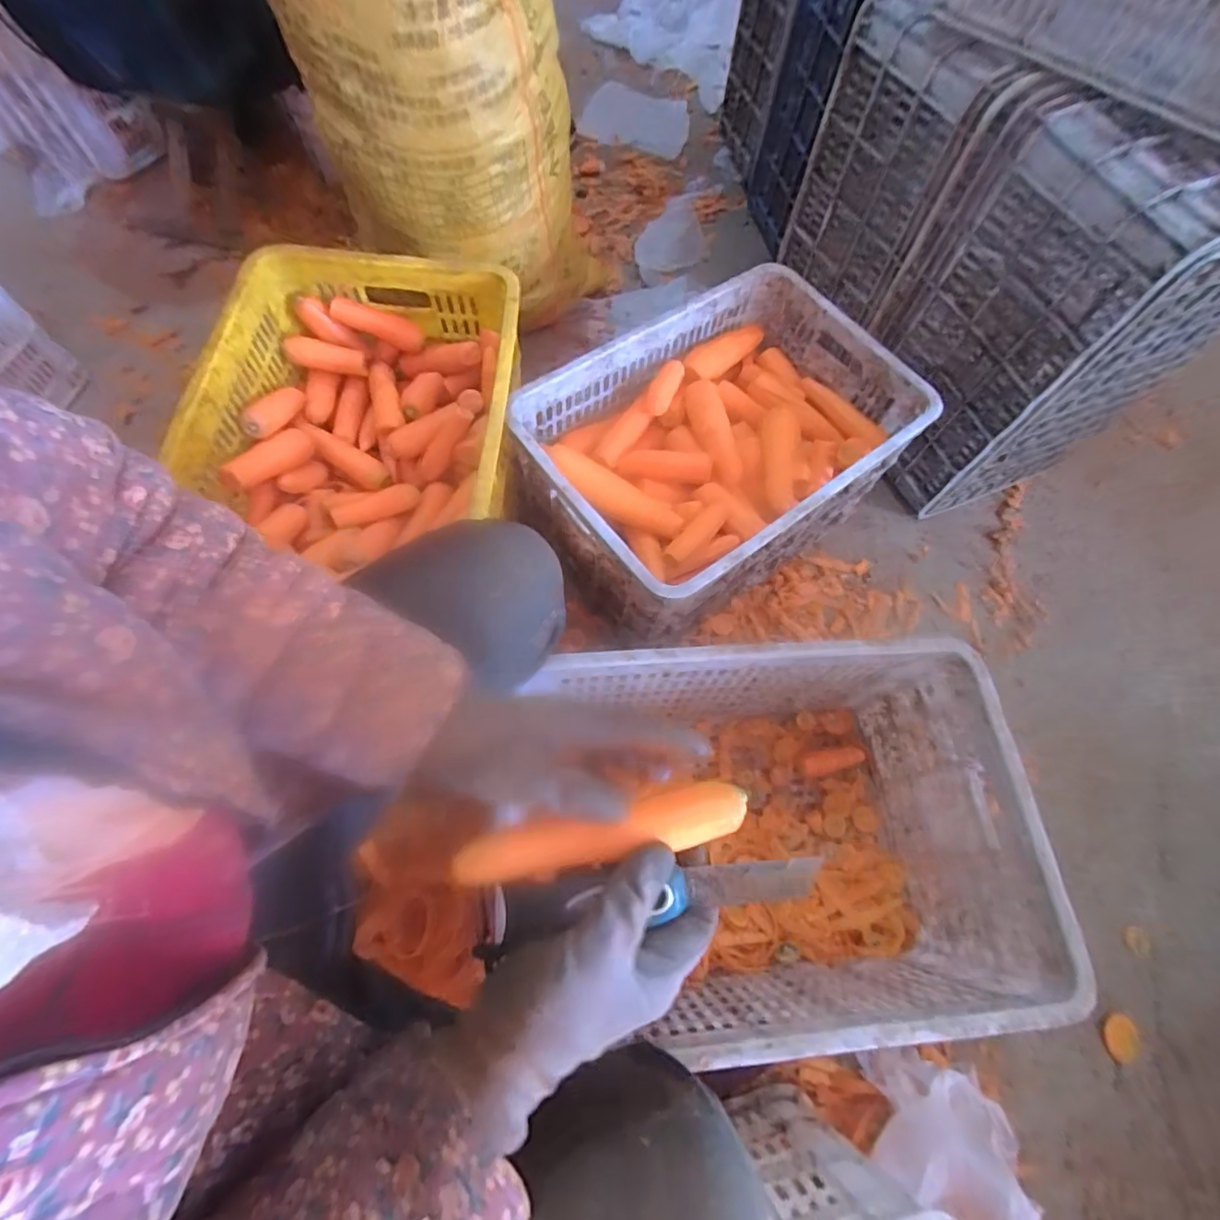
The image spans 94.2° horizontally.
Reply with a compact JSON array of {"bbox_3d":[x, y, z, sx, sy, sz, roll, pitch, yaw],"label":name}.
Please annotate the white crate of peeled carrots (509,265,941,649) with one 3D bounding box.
[{"bbox_3d":[0.157,-0.217,0.869,0.521,0.286,0.343,-35,72,-17],"label":"white crate of peeled carrots"}]

